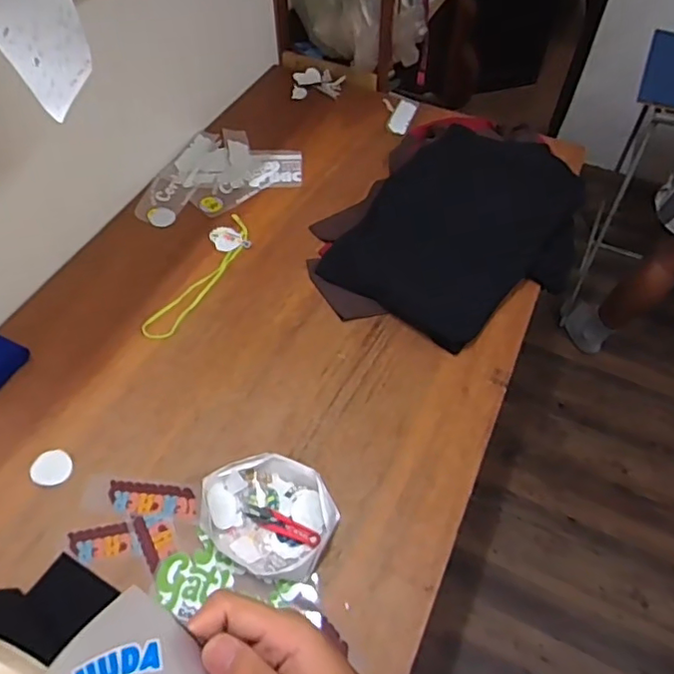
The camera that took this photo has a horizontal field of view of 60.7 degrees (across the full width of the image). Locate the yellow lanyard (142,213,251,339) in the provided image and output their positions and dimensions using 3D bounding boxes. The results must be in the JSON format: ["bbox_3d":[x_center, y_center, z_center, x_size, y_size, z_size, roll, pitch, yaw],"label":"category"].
[{"bbox_3d":[-0.265,-0.129,1.164,0.094,0.015,0.356,17,55,11],"label":"yellow lanyard"}]

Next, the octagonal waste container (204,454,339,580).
[{"bbox_3d":[-0.104,0.262,0.859,0.197,0.040,0.163,24,57,15],"label":"octagonal waste container"}]

